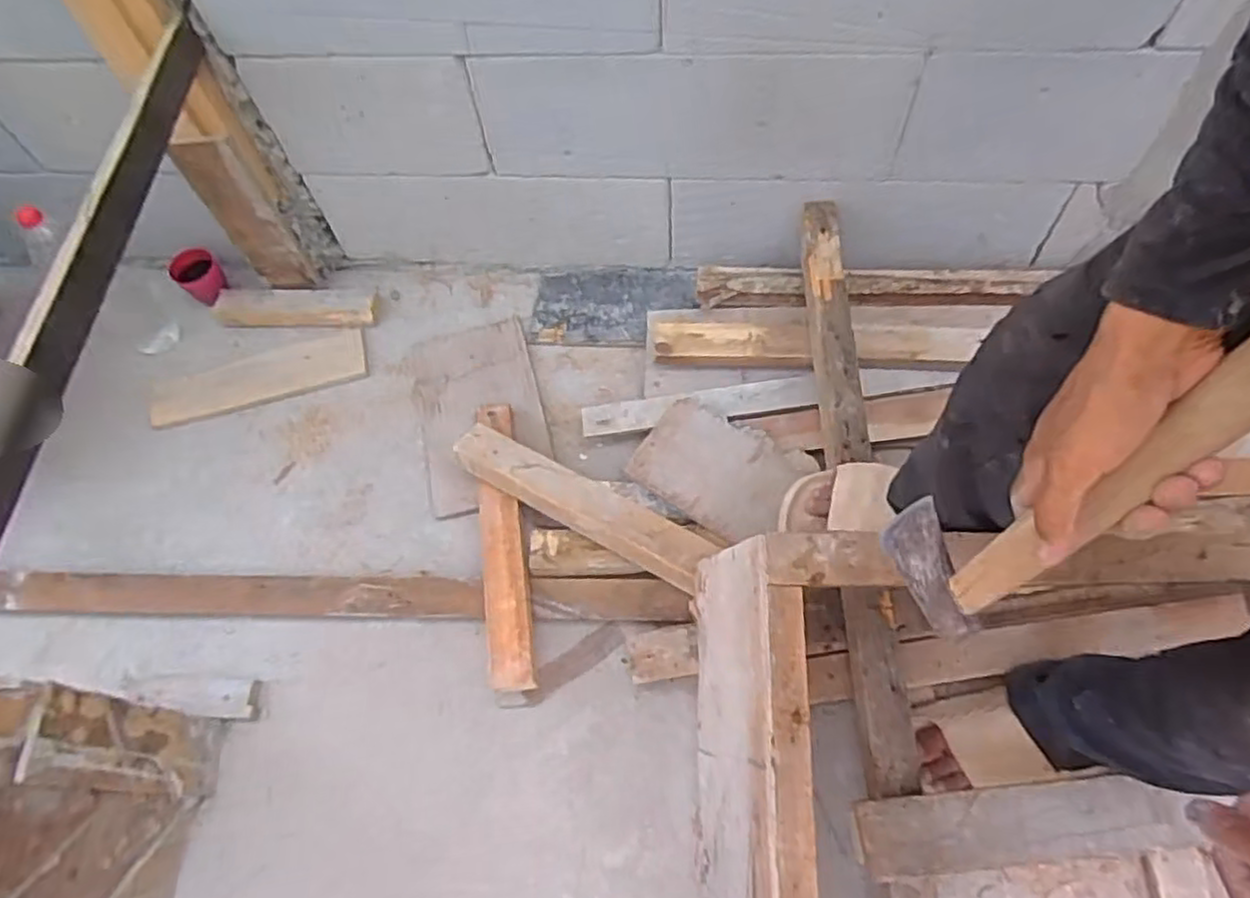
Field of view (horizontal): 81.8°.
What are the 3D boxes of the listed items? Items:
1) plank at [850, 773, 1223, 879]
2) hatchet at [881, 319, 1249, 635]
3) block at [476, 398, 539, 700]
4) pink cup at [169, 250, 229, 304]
[{"bbox_3d":[0.411,0.385,0.743,0.341,0.036,0.072,-6,63,1],"label":"plank"},{"bbox_3d":[0.274,0.012,0.422,0.022,0.312,0.088,-1,57,-30],"label":"hatchet"},{"bbox_3d":[-0.178,0.116,1.038,0.059,0.030,0.445,-10,63,-1],"label":"block"},{"bbox_3d":[-0.789,-0.320,1.339,0.075,0.069,0.079,-1,61,2],"label":"pink cup"}]

